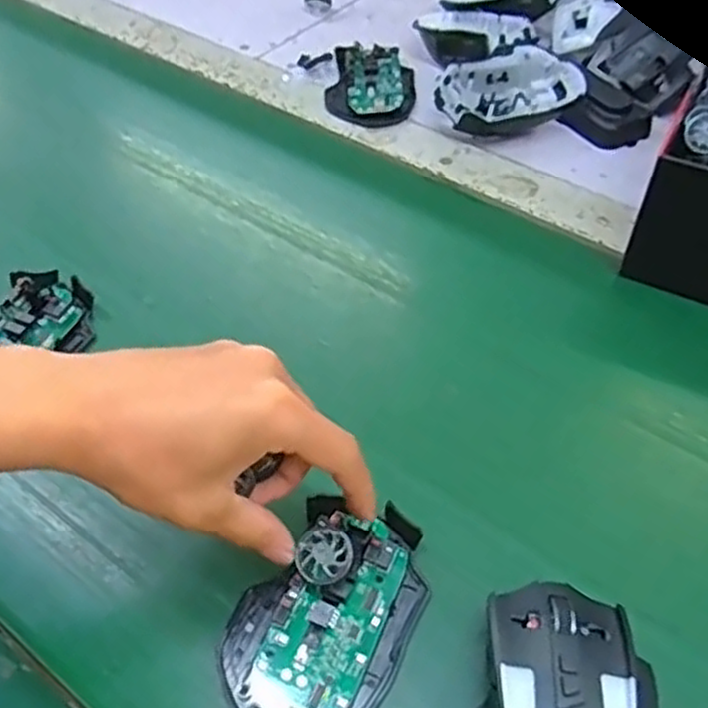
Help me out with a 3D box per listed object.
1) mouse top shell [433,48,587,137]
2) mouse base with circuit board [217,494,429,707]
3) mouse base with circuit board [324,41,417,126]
[{"bbox_3d":[0.121,-0.208,0.599,0.119,0.030,0.065,-13,64,-13],"label":"mouse top shell"},{"bbox_3d":[-0.011,0.114,0.331,0.071,0.023,0.112,28,56,23],"label":"mouse base with circuit board"},{"bbox_3d":[0.015,-0.230,0.640,0.072,0.015,0.102,5,50,6],"label":"mouse base with circuit board"}]

